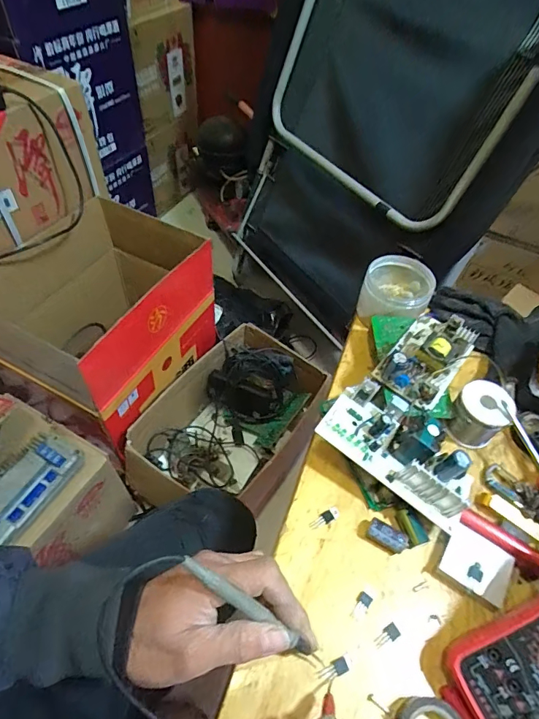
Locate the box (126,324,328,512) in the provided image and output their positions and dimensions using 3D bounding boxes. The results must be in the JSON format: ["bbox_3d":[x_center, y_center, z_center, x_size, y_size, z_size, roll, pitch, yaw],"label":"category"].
[{"bbox_3d":[-0.093,0.144,0.939,0.240,0.166,0.417,31,56,17],"label":"box"}]

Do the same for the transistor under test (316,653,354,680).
[{"bbox_3d":[0.050,0.233,0.319,0.029,0.004,0.010,-13,55,-16],"label":"transistor under test"}]

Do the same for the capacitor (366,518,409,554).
[{"bbox_3d":[0.104,0.159,0.377,0.034,0.018,0.016,31,56,17],"label":"capacitor"}]

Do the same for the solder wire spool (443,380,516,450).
[{"bbox_3d":[0.218,0.058,0.440,0.050,0.055,0.047,3,52,-4],"label":"solder wire spool"}]

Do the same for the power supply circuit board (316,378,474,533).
[{"bbox_3d":[0.123,0.078,0.391,0.141,0.045,0.075,33,56,18],"label":"power supply circuit board"}]

